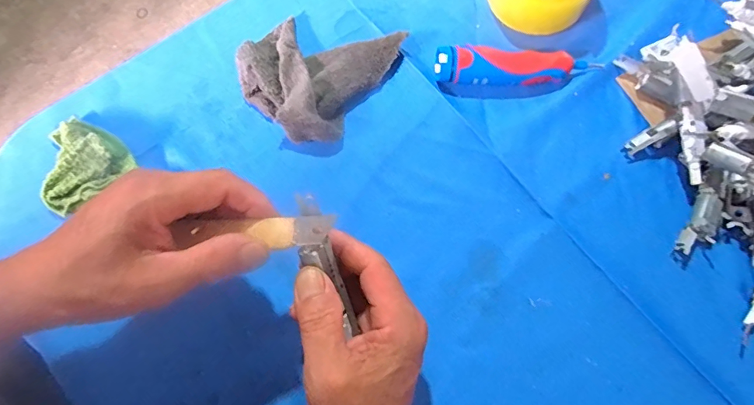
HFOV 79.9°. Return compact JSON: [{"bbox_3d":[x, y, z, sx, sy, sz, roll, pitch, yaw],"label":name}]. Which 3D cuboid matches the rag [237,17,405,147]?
[{"bbox_3d":[-0.061,-0.125,0.412,0.116,0.030,0.133,30,72,8],"label":"rag"}]

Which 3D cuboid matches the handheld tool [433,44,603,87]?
[{"bbox_3d":[0.131,-0.129,0.425,0.151,0.028,0.030,-1,70,-3],"label":"handheld tool"}]

